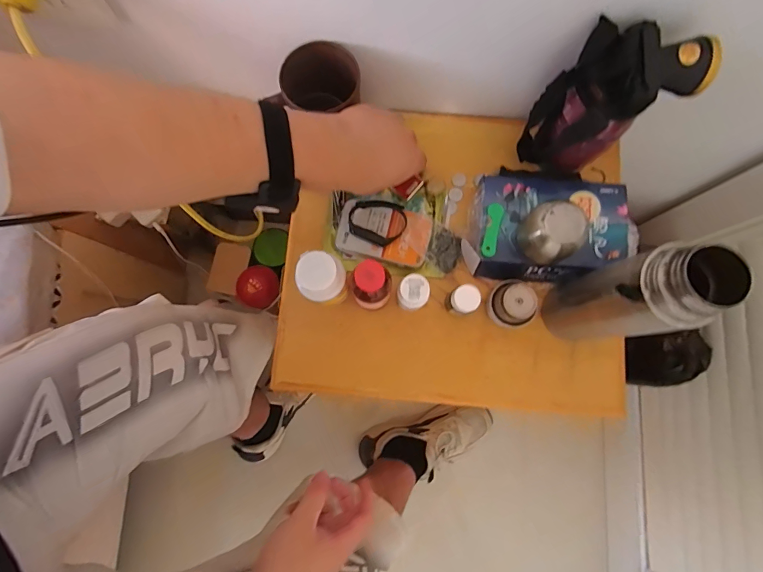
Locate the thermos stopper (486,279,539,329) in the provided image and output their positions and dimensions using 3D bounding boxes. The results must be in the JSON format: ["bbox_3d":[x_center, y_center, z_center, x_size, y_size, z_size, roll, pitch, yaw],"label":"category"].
[{"bbox_3d":[0.142,0.021,0.452,0.045,0.051,0.052,-4,80,0],"label":"thermos stopper"}]

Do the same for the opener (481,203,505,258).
[{"bbox_3d":[0.123,-0.062,0.446,0.016,0.004,0.060,12,84,11],"label":"opener"}]

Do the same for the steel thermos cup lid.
[{"bbox_3d":[0.181,-0.054,0.427,0.046,0.064,0.055,-20,80,-3],"label":"steel thermos cup lid"}]

